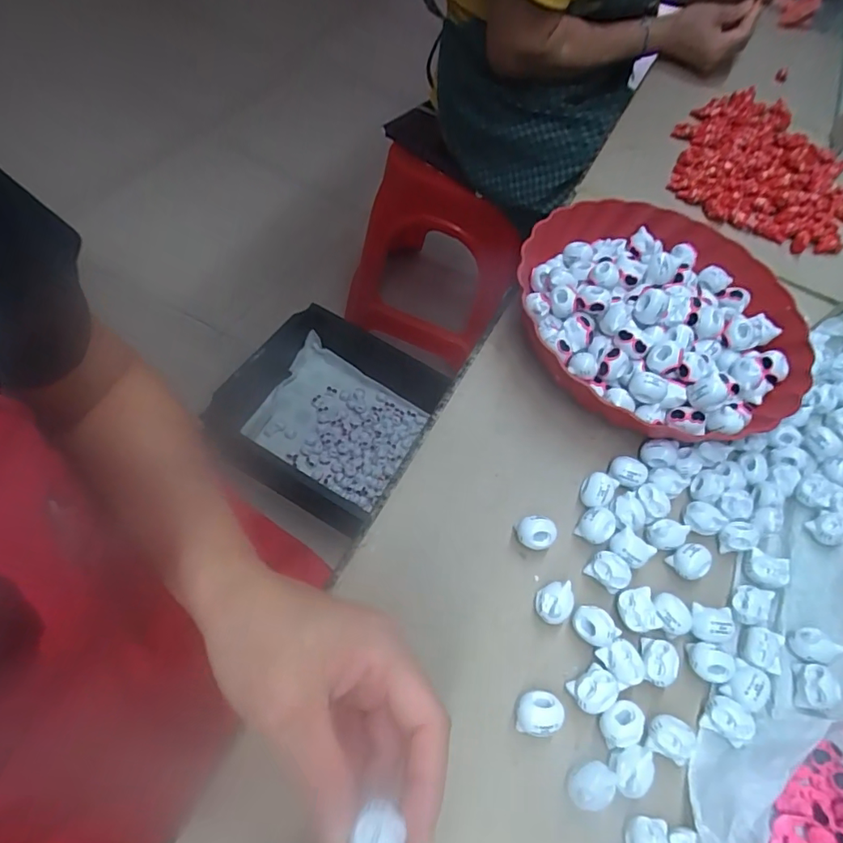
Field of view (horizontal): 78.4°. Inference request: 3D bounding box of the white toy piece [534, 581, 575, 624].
[{"bbox_3d":[0.083,0.113,0.323,0.024,0.020,0.022,4,59,-7],"label":"white toy piece"}]

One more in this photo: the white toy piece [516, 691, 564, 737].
[{"bbox_3d":[0.066,0.166,0.293,0.025,0.018,0.022,9,59,-4],"label":"white toy piece"}]

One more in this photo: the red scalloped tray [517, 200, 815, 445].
[{"bbox_3d":[0.199,-0.093,0.436,0.243,0.053,0.238,14,59,-1],"label":"red scalloped tray"}]

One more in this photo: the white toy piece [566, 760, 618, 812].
[{"bbox_3d":[0.091,0.195,0.278,0.025,0.017,0.021,1,60,-9],"label":"white toy piece"}]

